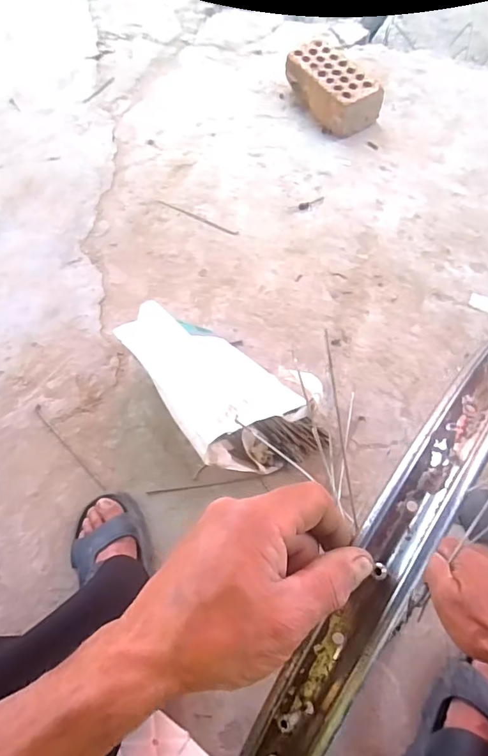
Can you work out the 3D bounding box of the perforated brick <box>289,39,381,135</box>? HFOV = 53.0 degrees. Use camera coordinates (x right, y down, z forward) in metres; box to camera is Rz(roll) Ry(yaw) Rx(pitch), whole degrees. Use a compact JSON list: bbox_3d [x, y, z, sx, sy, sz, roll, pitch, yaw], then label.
[{"bbox_3d":[0.200,-0.656,1.105,0.122,0.084,0.230,-29,68,-10],"label":"perforated brick"}]

